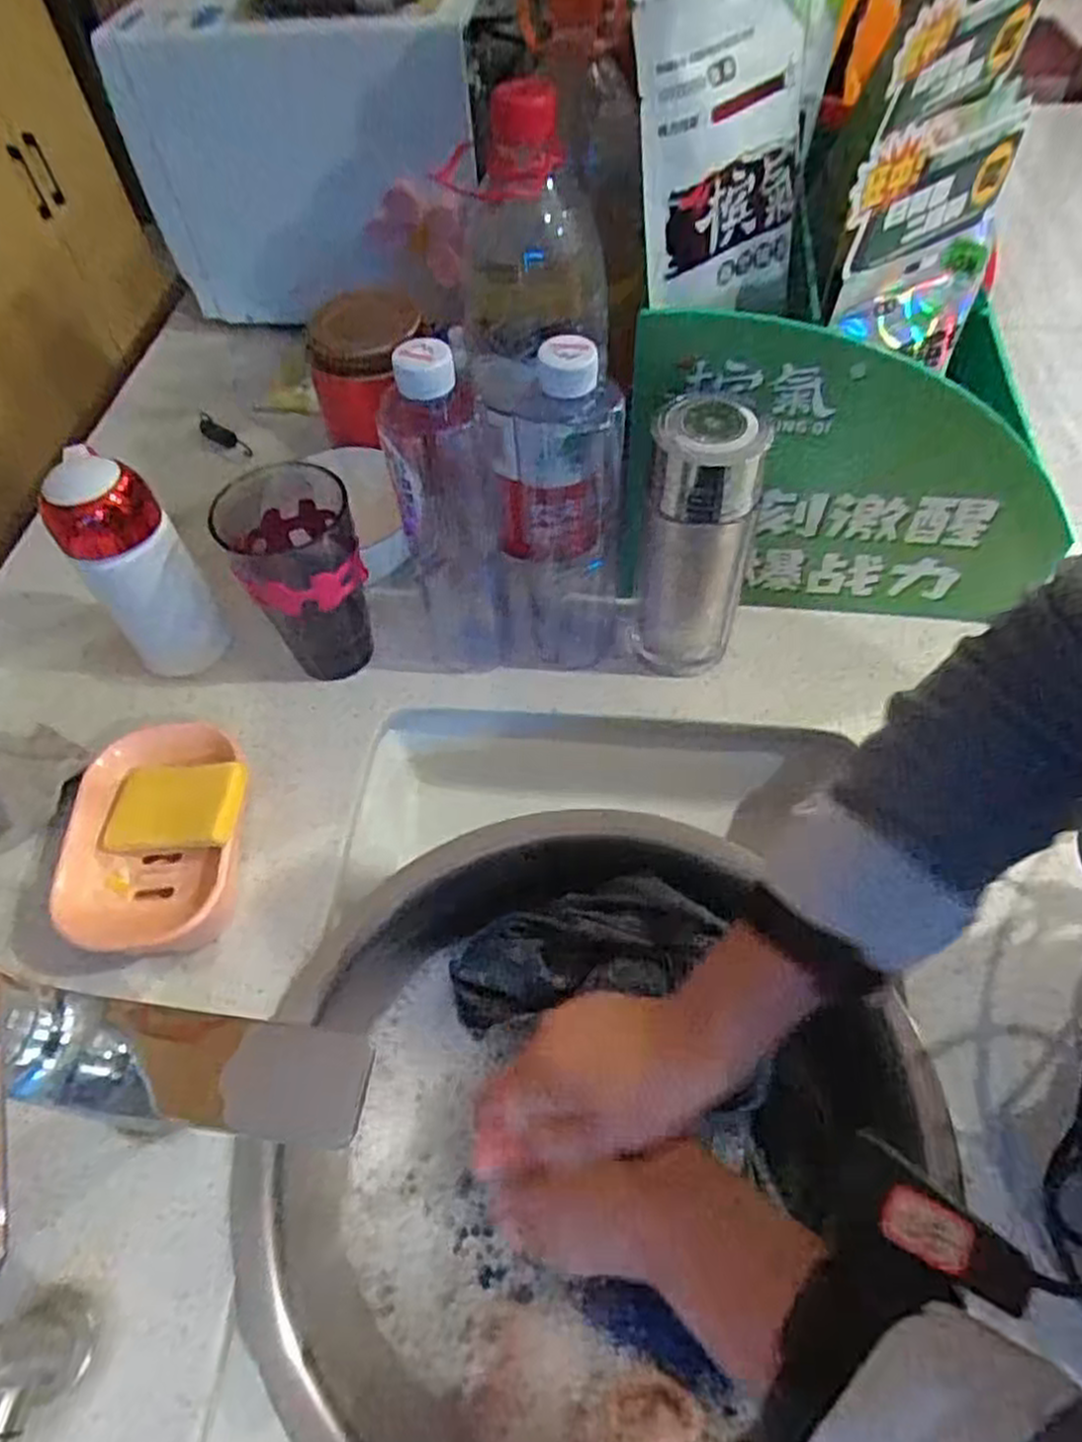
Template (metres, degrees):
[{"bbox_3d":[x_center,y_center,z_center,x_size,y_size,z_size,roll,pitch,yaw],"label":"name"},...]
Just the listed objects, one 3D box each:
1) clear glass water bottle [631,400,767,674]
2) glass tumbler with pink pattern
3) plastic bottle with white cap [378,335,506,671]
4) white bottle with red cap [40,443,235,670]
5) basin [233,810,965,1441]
[{"bbox_3d":[0.098,-0.116,0.519,0.063,0.193,0.076,1,55,3],"label":"clear glass water bottle"},{"bbox_3d":[-0.158,-0.094,0.546,0.075,0.124,0.092,-18,56,-10],"label":"glass tumbler with pink pattern"},{"bbox_3d":[-0.060,-0.128,0.509,0.061,0.229,0.060,-9,55,-4],"label":"plastic bottle with white cap"},{"bbox_3d":[-0.270,-0.099,0.536,0.067,0.162,0.053,-33,60,-19],"label":"white bottle with red cap"},{"bbox_3d":[0.013,0.216,0.438,0.322,0.110,0.344,-1,55,2],"label":"basin"}]

